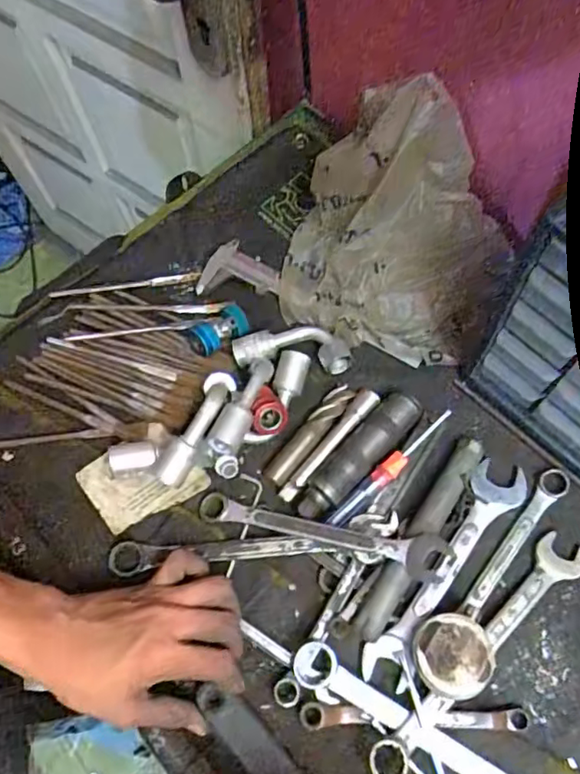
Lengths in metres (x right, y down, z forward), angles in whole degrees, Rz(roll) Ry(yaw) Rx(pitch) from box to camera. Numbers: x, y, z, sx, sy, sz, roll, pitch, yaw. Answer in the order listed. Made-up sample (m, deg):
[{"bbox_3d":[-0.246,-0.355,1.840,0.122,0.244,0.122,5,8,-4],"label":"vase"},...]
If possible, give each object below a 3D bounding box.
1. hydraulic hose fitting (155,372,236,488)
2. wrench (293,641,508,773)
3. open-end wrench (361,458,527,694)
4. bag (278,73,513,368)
[{"bbox_3d":[-0.078,0.035,0.486,0.026,0.038,0.104,23,70,11],"label":"hydraulic hose fitting"},{"bbox_3d":[0.112,0.255,0.404,0.246,0.008,0.039,28,71,13],"label":"wrench"},{"bbox_3d":[0.124,0.143,0.457,0.041,0.014,0.198,33,72,14],"label":"open-end wrench"},{"bbox_3d":[0.092,-0.136,0.502,0.194,0.131,0.176,16,69,8],"label":"bag"}]

